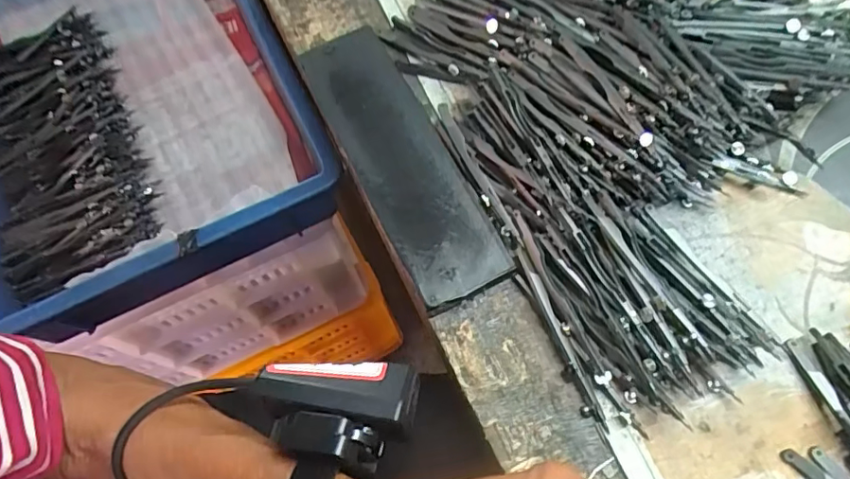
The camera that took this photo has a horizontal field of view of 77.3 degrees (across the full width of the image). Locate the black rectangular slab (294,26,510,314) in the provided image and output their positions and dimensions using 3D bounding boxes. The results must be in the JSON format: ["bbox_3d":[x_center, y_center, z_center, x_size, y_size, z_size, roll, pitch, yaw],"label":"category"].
[{"bbox_3d":[-0.020,-0.059,0.340,0.062,0.011,0.210,-24,67,-7],"label":"black rectangular slab"}]

